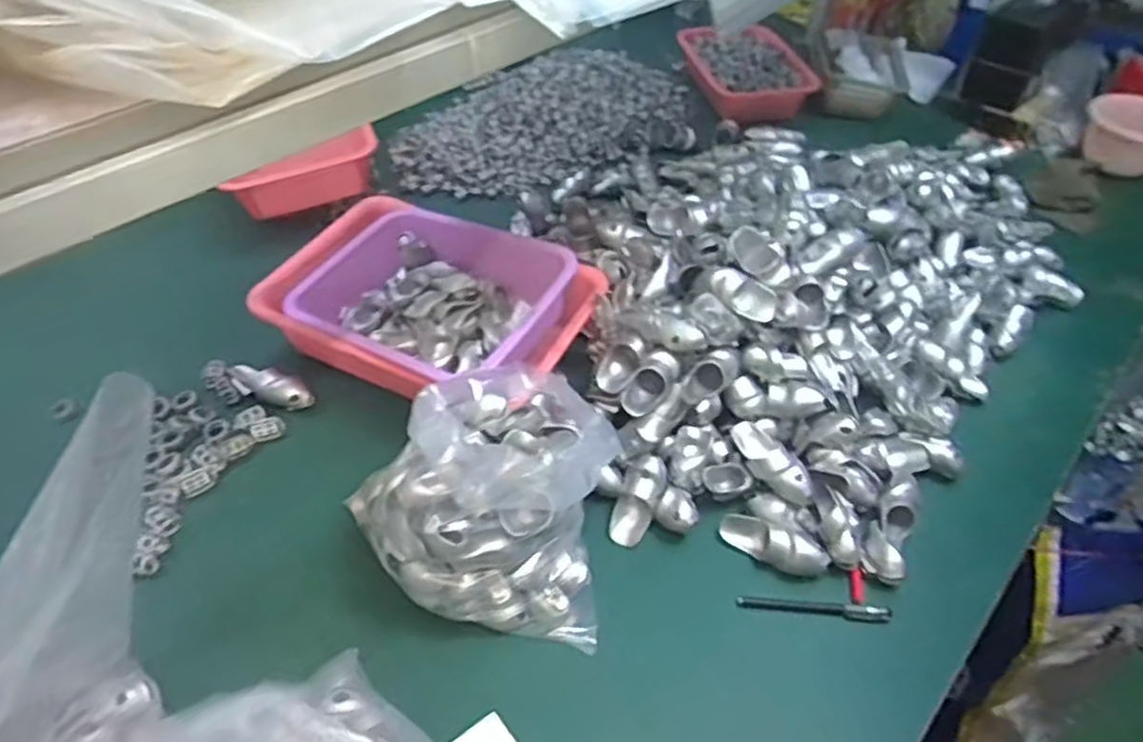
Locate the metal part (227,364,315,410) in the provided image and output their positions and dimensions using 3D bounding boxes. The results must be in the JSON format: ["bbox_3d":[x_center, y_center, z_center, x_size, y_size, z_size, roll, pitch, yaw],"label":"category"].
[{"bbox_3d":[-0.342,0.018,0.843,0.102,0.027,0.030,12,47,7],"label":"metal part"}]

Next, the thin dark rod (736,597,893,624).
[{"bbox_3d":[0.228,0.224,0.704,0.140,0.014,0.017,5,47,1],"label":"thin dark rod"}]

